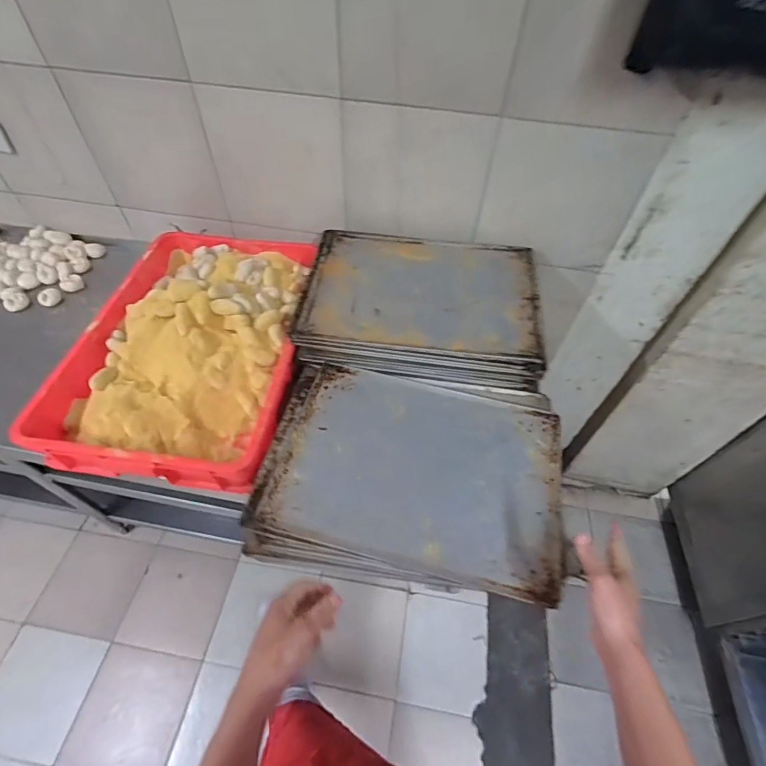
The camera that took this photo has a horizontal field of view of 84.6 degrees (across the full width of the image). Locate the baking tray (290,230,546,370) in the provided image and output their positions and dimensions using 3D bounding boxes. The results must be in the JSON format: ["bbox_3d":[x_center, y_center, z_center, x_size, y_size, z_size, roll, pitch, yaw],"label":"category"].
[{"bbox_3d":[0.077,-0.190,0.860,0.458,0.039,0.339,6,53,1],"label":"baking tray"}]

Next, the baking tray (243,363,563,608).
[{"bbox_3d":[0.048,0.135,0.703,0.479,0.029,0.316,14,53,7],"label":"baking tray"}]

